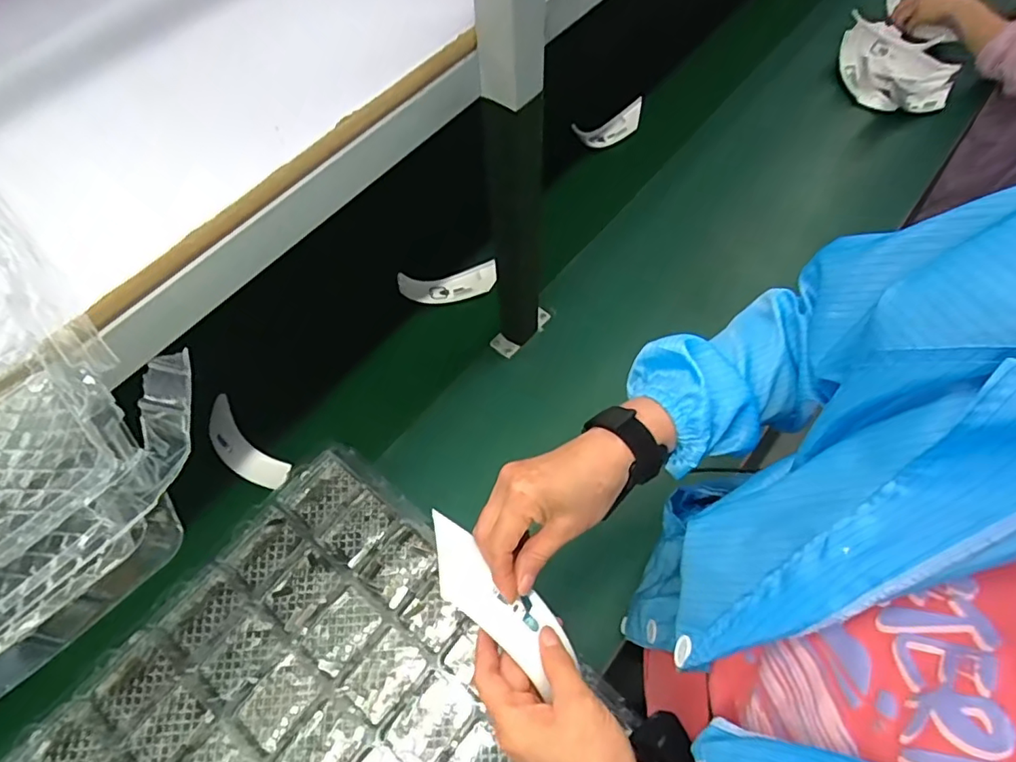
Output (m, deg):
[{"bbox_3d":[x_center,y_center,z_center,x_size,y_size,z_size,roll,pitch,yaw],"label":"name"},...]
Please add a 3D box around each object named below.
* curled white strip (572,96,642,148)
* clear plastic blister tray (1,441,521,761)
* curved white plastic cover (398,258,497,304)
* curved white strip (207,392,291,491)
[{"bbox_3d":[0.200,-0.480,1.009,0.163,0.042,0.054,-33,66,-15],"label":"curled white strip"},{"bbox_3d":[-0.206,0.399,0.580,0.492,0.023,0.489,38,70,17],"label":"clear plastic blister tray"},{"bbox_3d":[-0.092,-0.152,0.867,0.155,0.052,0.049,-13,62,-6],"label":"curved white plastic cover"},{"bbox_3d":[-0.368,0.091,0.743,0.165,0.028,0.056,40,70,17],"label":"curved white strip"}]

